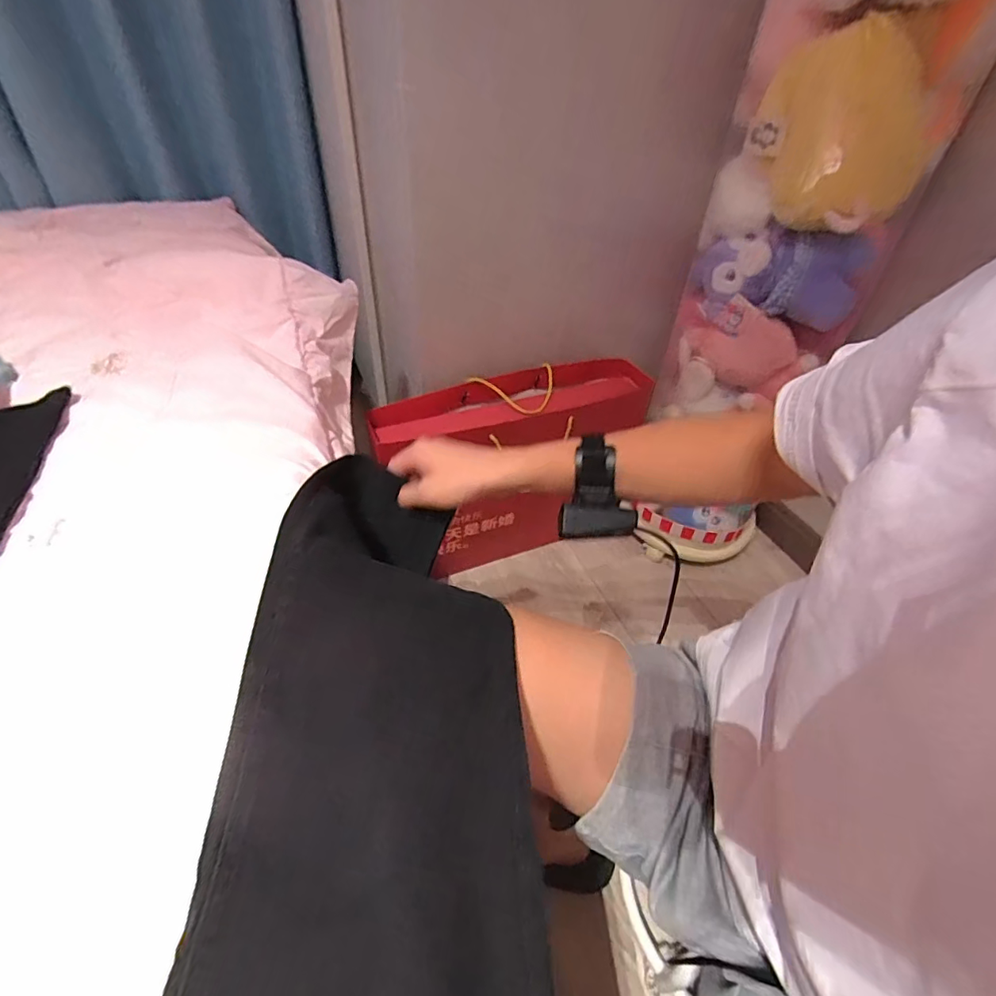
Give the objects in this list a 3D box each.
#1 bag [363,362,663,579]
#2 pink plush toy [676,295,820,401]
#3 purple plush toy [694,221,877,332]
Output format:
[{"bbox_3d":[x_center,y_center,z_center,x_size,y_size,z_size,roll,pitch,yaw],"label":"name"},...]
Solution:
[{"bbox_3d":[0.026,-0.037,0.965,0.473,0.360,0.137,-14,48,-18],"label":"bag"},{"bbox_3d":[0.365,-0.243,0.796,0.213,0.123,0.063,34,52,26],"label":"pink plush toy"},{"bbox_3d":[0.389,-0.313,0.717,0.208,0.110,0.071,18,46,14],"label":"purple plush toy"}]

